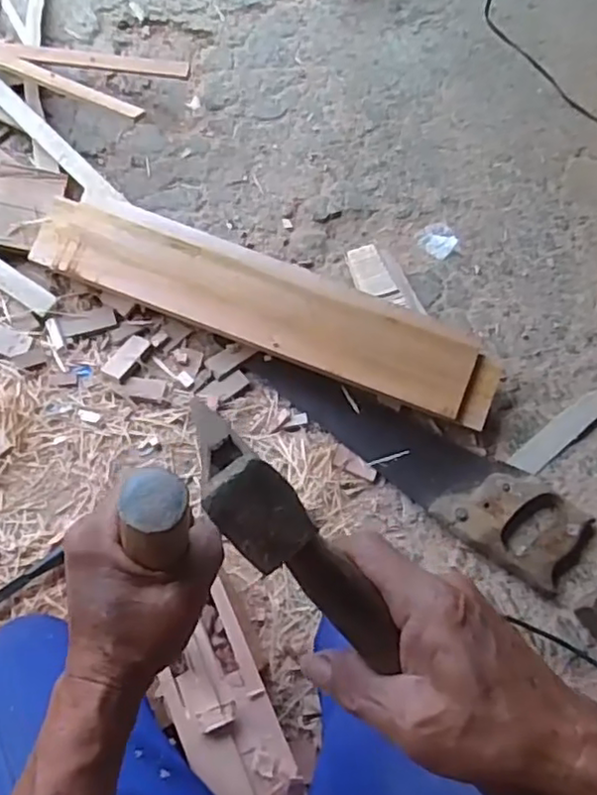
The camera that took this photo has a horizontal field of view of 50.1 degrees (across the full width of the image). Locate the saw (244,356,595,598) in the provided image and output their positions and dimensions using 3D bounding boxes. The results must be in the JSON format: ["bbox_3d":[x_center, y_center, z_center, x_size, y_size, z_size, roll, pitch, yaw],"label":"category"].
[{"bbox_3d":[0.147,0.062,0.805,0.444,0.020,0.122,37,67,11],"label":"saw"}]

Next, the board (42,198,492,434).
[{"bbox_3d":[-0.042,-0.119,0.816,0.613,0.033,0.116,22,84,3],"label":"board"}]

